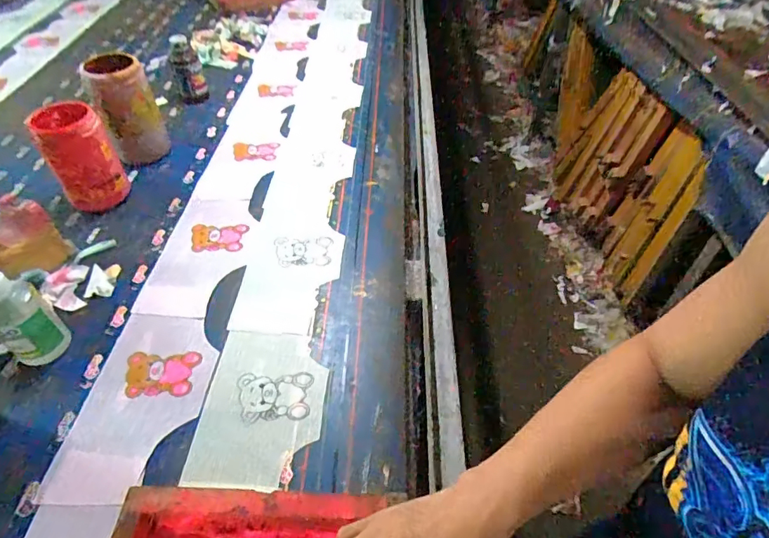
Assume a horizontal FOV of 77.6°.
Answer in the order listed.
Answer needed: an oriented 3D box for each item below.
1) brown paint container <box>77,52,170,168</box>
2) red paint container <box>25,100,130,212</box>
[{"bbox_3d":[-0.440,-0.275,0.829,0.095,0.169,0.078,-20,52,-19],"label":"brown paint container"},{"bbox_3d":[-0.475,-0.173,0.753,0.094,0.155,0.083,-29,55,-26],"label":"red paint container"}]

